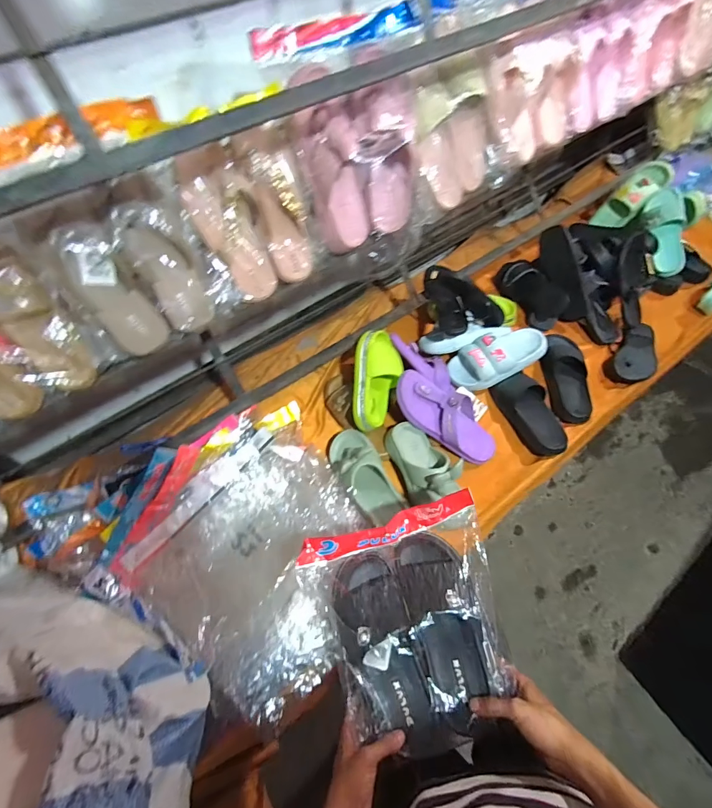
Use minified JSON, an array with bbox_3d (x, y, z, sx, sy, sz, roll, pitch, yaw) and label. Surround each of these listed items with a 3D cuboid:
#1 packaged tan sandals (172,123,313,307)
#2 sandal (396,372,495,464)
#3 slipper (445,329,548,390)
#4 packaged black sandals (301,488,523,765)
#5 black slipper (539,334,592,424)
[{"bbox_3d":[-0.157,-0.284,0.580,0.181,0.226,0.045,-21,27,-22],"label":"packaged tan sandals"},{"bbox_3d":[0.200,0.028,0.824,0.259,0.049,0.107,39,67,0],"label":"sandal"},{"bbox_3d":[0.347,-0.119,0.906,0.231,0.089,0.106,-22,61,-10],"label":"slipper"},{"bbox_3d":[0.086,0.311,0.548,0.279,0.063,0.290,-16,60,-7],"label":"packaged black sandals"},{"bbox_3d":[0.512,-0.072,0.918,0.089,0.064,0.256,3,59,5],"label":"black slipper"}]

